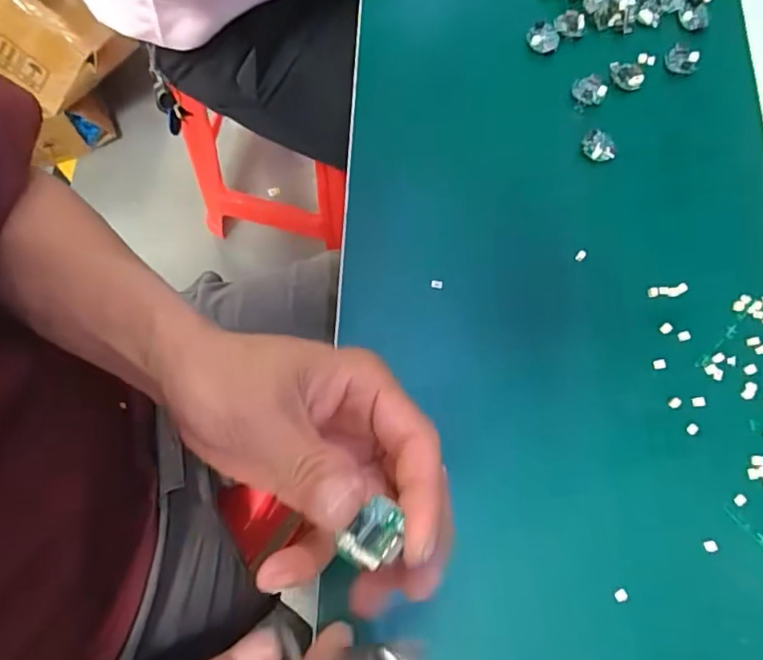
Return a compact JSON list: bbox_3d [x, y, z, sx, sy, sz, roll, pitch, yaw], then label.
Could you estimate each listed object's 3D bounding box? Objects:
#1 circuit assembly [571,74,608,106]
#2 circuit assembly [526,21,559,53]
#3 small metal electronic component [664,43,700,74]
[{"bbox_3d":[0.153,-0.176,0.395,0.024,0.007,0.023,0,74,1],"label":"circuit assembly"},{"bbox_3d":[0.122,-0.221,0.409,0.024,0.011,0.023,15,75,5],"label":"circuit assembly"},{"bbox_3d":[0.226,-0.204,0.405,0.022,0.004,0.021,30,77,9],"label":"small metal electronic component"}]

